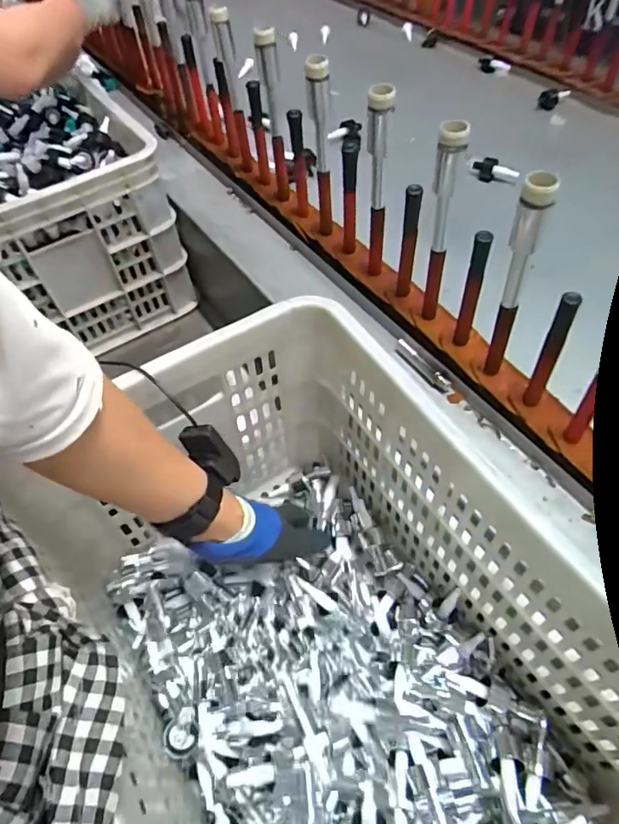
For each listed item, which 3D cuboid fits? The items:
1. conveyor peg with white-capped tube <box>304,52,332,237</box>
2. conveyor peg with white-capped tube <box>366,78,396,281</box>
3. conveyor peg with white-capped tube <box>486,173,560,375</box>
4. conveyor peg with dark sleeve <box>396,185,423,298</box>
[{"bbox_3d":[0.014,-0.311,0.623,0.029,0.224,0.029,3,55,4],"label":"conveyor peg with white-capped tube"},{"bbox_3d":[0.074,-0.242,0.568,0.028,0.225,0.021,8,55,7],"label":"conveyor peg with white-capped tube"},{"bbox_3d":[0.185,-0.112,0.468,0.036,0.223,0.029,20,58,15],"label":"conveyor peg with white-capped tube"},{"bbox_3d":[0.111,-0.185,0.572,0.020,0.145,0.014,11,56,9],"label":"conveyor peg with dark sleeve"}]

